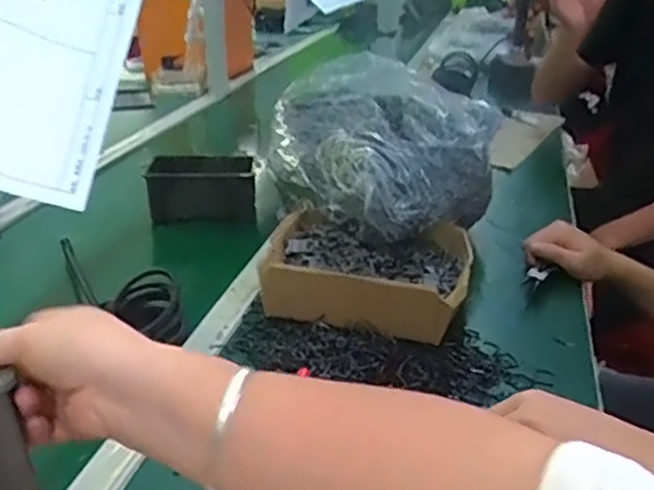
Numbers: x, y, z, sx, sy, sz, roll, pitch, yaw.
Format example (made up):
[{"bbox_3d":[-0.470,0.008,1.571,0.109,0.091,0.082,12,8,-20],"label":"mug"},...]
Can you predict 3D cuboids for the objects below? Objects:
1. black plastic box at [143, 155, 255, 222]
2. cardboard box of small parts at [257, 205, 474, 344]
[{"bbox_3d":[-0.196,-0.087,1.096,0.162,0.086,0.079,2,26,1],"label":"black plastic box"},{"bbox_3d":[0.048,0.030,0.869,0.246,0.068,0.188,7,26,11],"label":"cardboard box of small parts"}]

